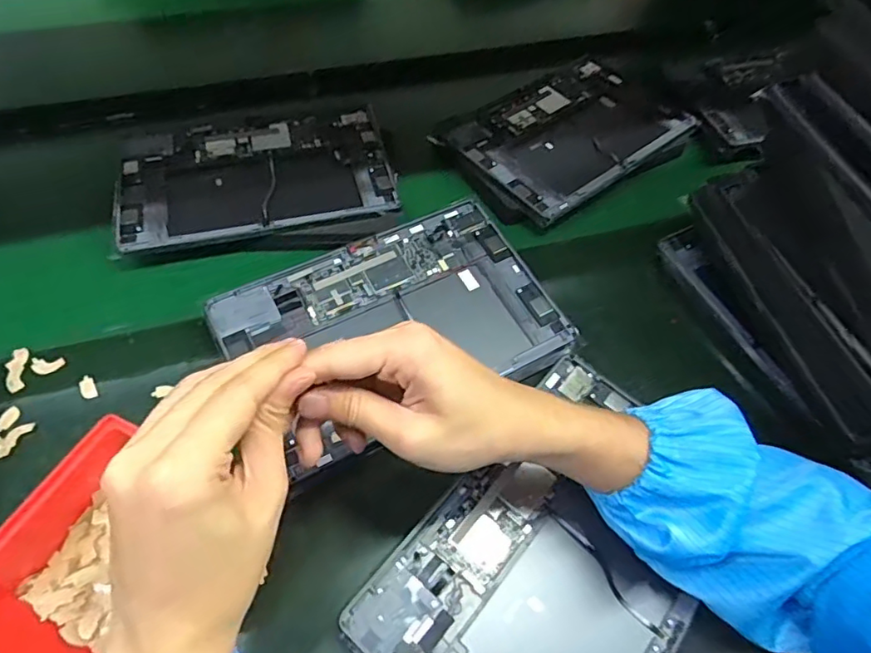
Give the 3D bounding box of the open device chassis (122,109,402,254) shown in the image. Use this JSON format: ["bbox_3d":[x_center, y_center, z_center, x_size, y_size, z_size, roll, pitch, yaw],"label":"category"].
[{"bbox_3d":[-0.175,-0.155,0.559,0.258,0.011,0.160,-12,61,-11],"label":"open device chassis"}]

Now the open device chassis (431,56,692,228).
[{"bbox_3d":[0.151,-0.226,0.634,0.271,0.020,0.177,-34,67,-22],"label":"open device chassis"}]

